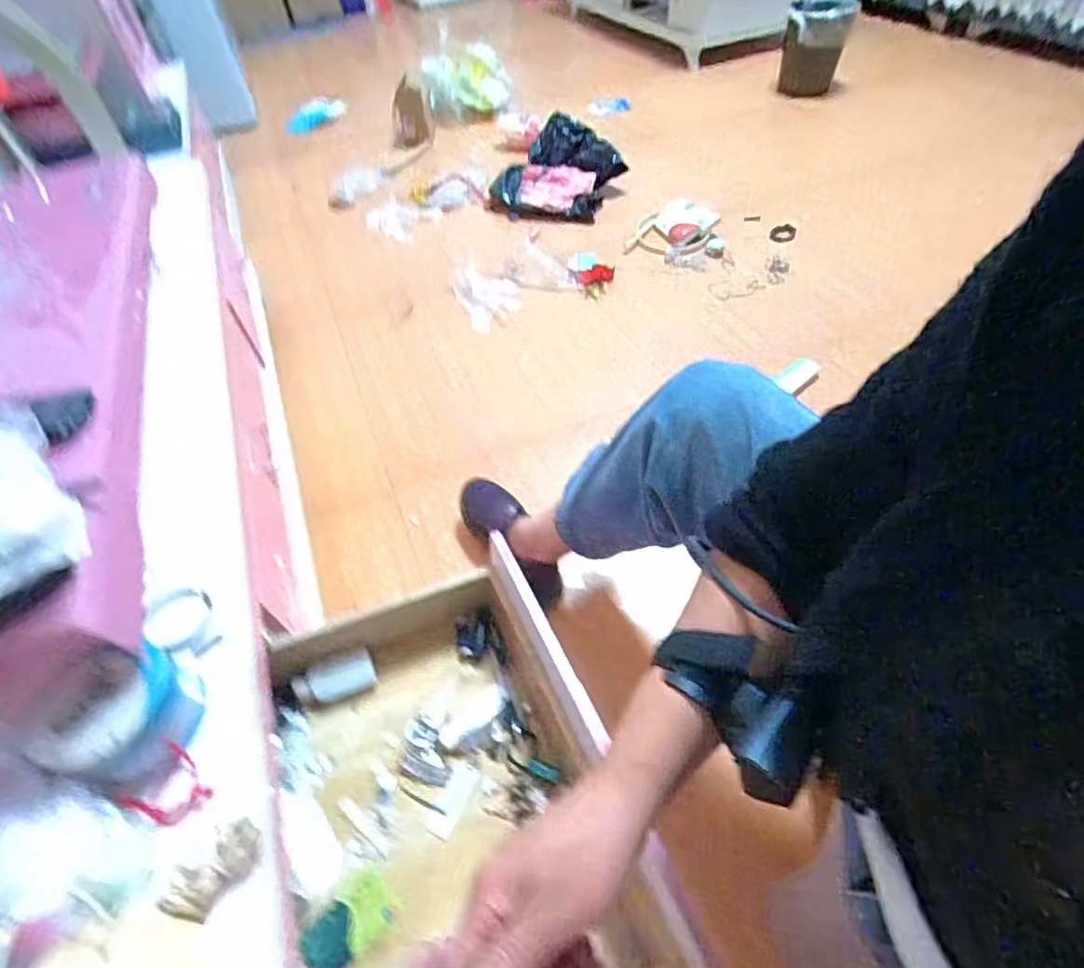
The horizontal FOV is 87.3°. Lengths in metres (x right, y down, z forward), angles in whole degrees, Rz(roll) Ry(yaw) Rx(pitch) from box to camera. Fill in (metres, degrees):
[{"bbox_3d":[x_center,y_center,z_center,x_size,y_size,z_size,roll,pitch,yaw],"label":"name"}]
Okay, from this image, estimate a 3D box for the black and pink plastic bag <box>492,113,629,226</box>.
[{"bbox_3d":[0.054,-0.881,1.586,0.330,0.160,0.253,15,54,17],"label":"black and pink plastic bag"}]

